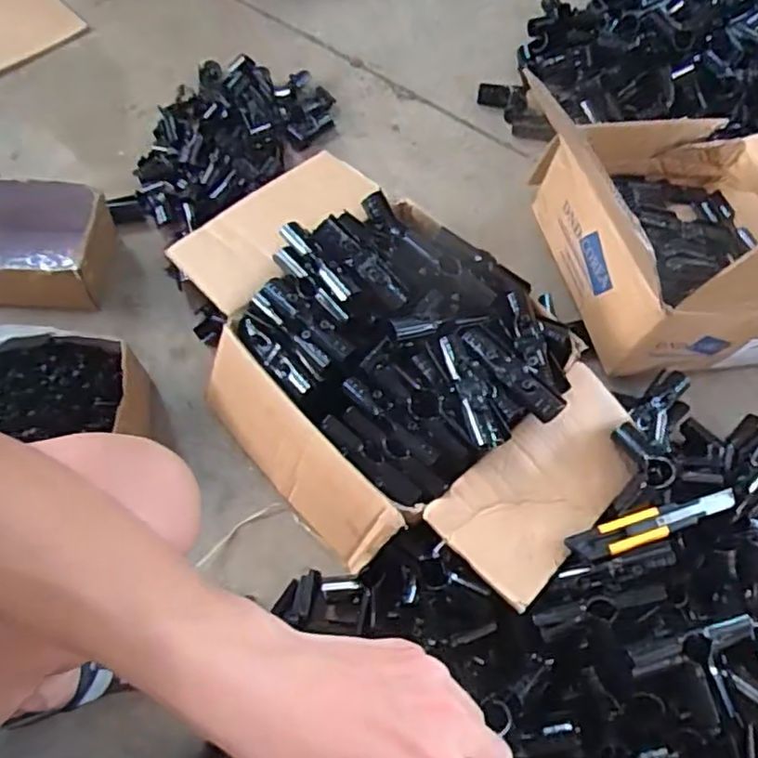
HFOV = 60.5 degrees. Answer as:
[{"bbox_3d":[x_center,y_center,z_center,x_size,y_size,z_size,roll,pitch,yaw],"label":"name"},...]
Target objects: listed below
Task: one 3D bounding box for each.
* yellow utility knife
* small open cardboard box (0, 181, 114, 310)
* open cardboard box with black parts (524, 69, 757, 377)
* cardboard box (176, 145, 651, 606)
[{"bbox_3d":[0.289,0.152,0.678,0.191,0.015,0.032,-13,66,-10],"label":"yellow utility knife"},{"bbox_3d":[-0.480,-0.179,0.865,0.220,0.094,0.153,3,64,-2],"label":"small open cardboard box"},{"bbox_3d":[0.450,-0.215,0.843,0.456,0.253,0.350,-4,65,-6],"label":"open cardboard box with black parts"},{"bbox_3d":[0.009,-0.013,0.760,0.336,0.169,0.546,-38,72,-19],"label":"cardboard box"}]

